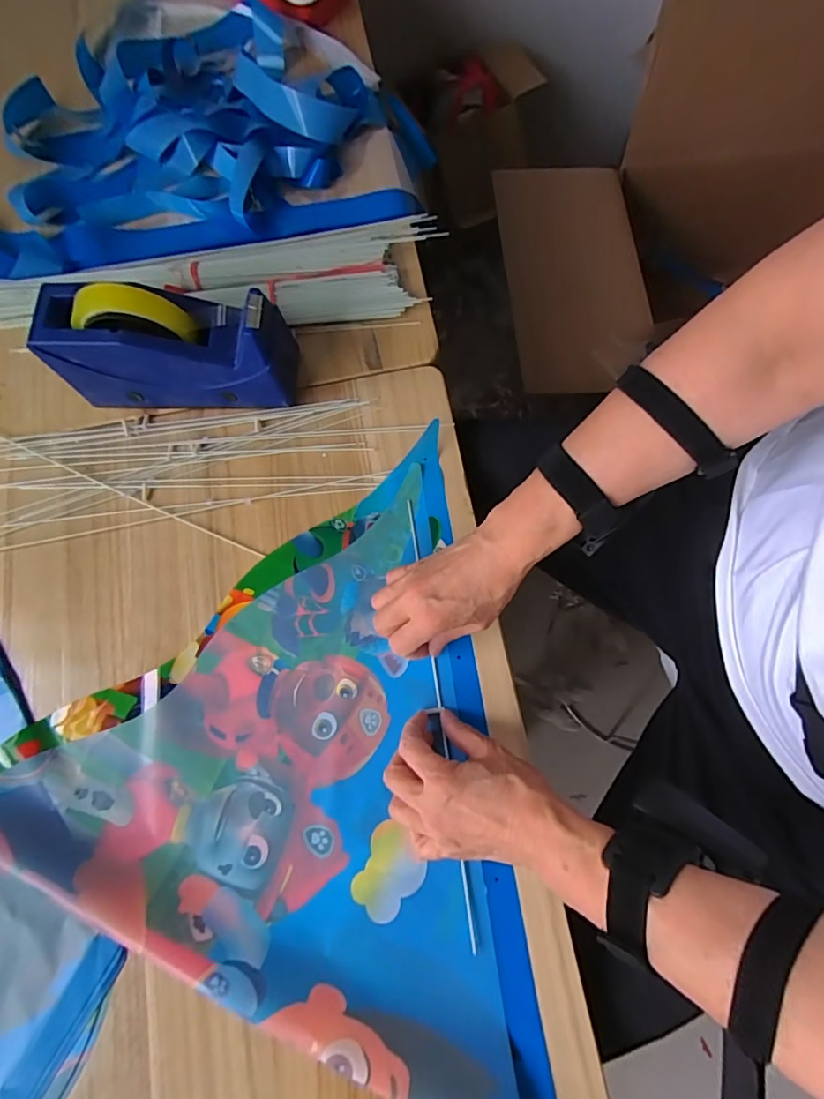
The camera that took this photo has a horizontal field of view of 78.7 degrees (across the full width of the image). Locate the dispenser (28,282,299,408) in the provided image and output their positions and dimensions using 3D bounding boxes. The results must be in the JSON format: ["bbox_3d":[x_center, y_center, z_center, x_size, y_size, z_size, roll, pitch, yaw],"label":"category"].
[{"bbox_3d":[-0.213,-0.183,0.451,0.199,0.110,0.070,0,74,1],"label":"dispenser"}]

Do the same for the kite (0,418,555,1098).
[{"bbox_3d":[-0.056,0.126,0.419,0.459,0.026,0.435,23,76,7],"label":"kite"}]

